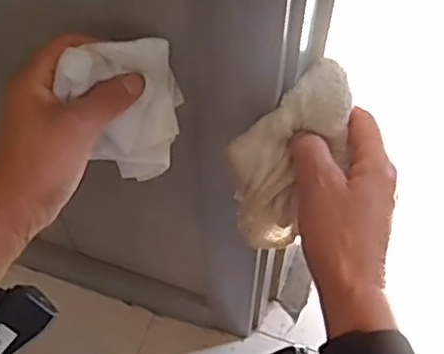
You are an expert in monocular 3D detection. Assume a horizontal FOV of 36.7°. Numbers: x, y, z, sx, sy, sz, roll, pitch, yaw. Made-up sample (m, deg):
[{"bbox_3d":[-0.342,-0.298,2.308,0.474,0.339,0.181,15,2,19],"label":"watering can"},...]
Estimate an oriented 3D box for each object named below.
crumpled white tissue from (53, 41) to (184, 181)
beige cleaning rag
[{"bbox_3d":[-0.059,-0.047,0.451,0.073,0.116,0.021,-39,45,-19],"label":"crumpled white tissue"},{"bbox_3d":[0.045,-0.015,0.474,0.066,0.034,0.140,30,106,17],"label":"beige cleaning rag"}]

